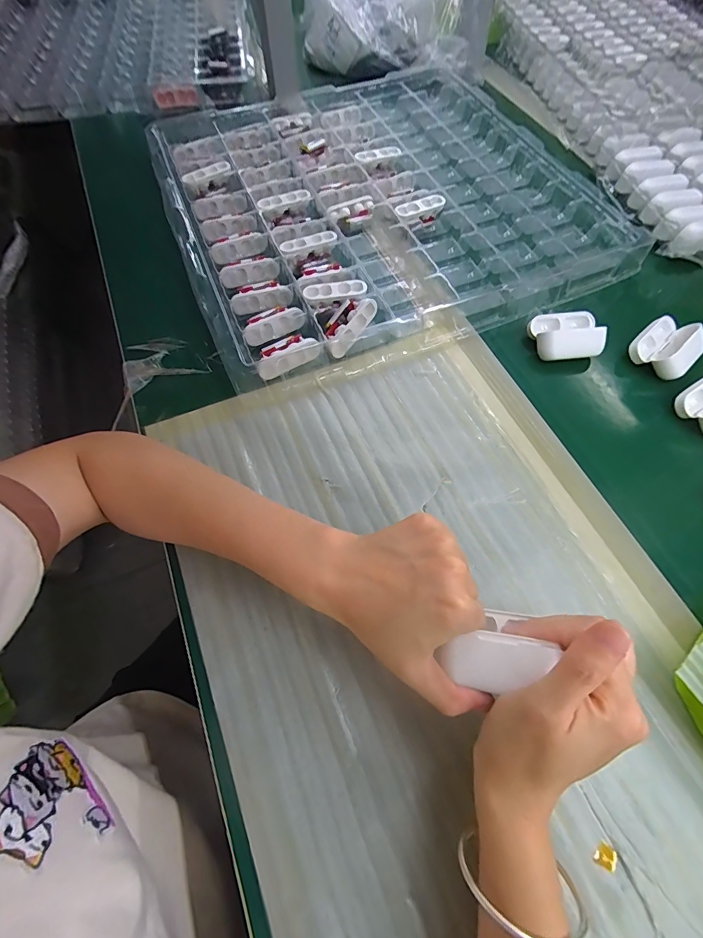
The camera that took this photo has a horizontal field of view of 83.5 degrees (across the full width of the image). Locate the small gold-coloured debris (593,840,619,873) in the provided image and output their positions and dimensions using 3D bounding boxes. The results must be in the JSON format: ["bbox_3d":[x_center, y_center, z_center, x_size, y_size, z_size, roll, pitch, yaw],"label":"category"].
[{"bbox_3d":[0.146,0.222,0.226,0.012,0.004,0.012,-1,59,2],"label":"small gold-coloured debris"}]

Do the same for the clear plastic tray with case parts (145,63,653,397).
[{"bbox_3d":[0.013,-0.349,0.480,0.450,0.033,0.468,-19,66,-9],"label":"clear plastic tray with case parts"}]

